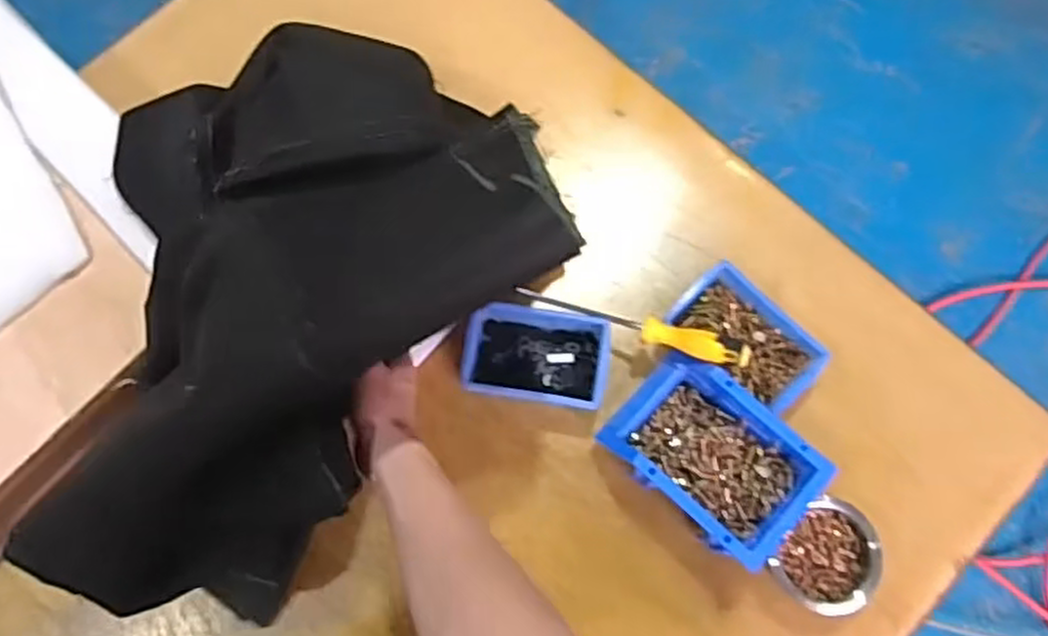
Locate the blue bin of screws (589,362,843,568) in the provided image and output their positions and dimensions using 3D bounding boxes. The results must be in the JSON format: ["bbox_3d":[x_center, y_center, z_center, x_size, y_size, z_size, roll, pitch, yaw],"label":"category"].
[{"bbox_3d":[0.180,0.136,0.747,0.184,0.071,0.134,42,80,11],"label":"blue bin of screws"}]

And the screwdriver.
[{"bbox_3d":[0.102,0.005,0.779,0.252,0.028,0.027,17,76,28],"label":"screwdriver"}]

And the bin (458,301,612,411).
[{"bbox_3d":[0.013,0.036,0.780,0.138,0.036,0.099,8,76,3],"label":"bin"}]

